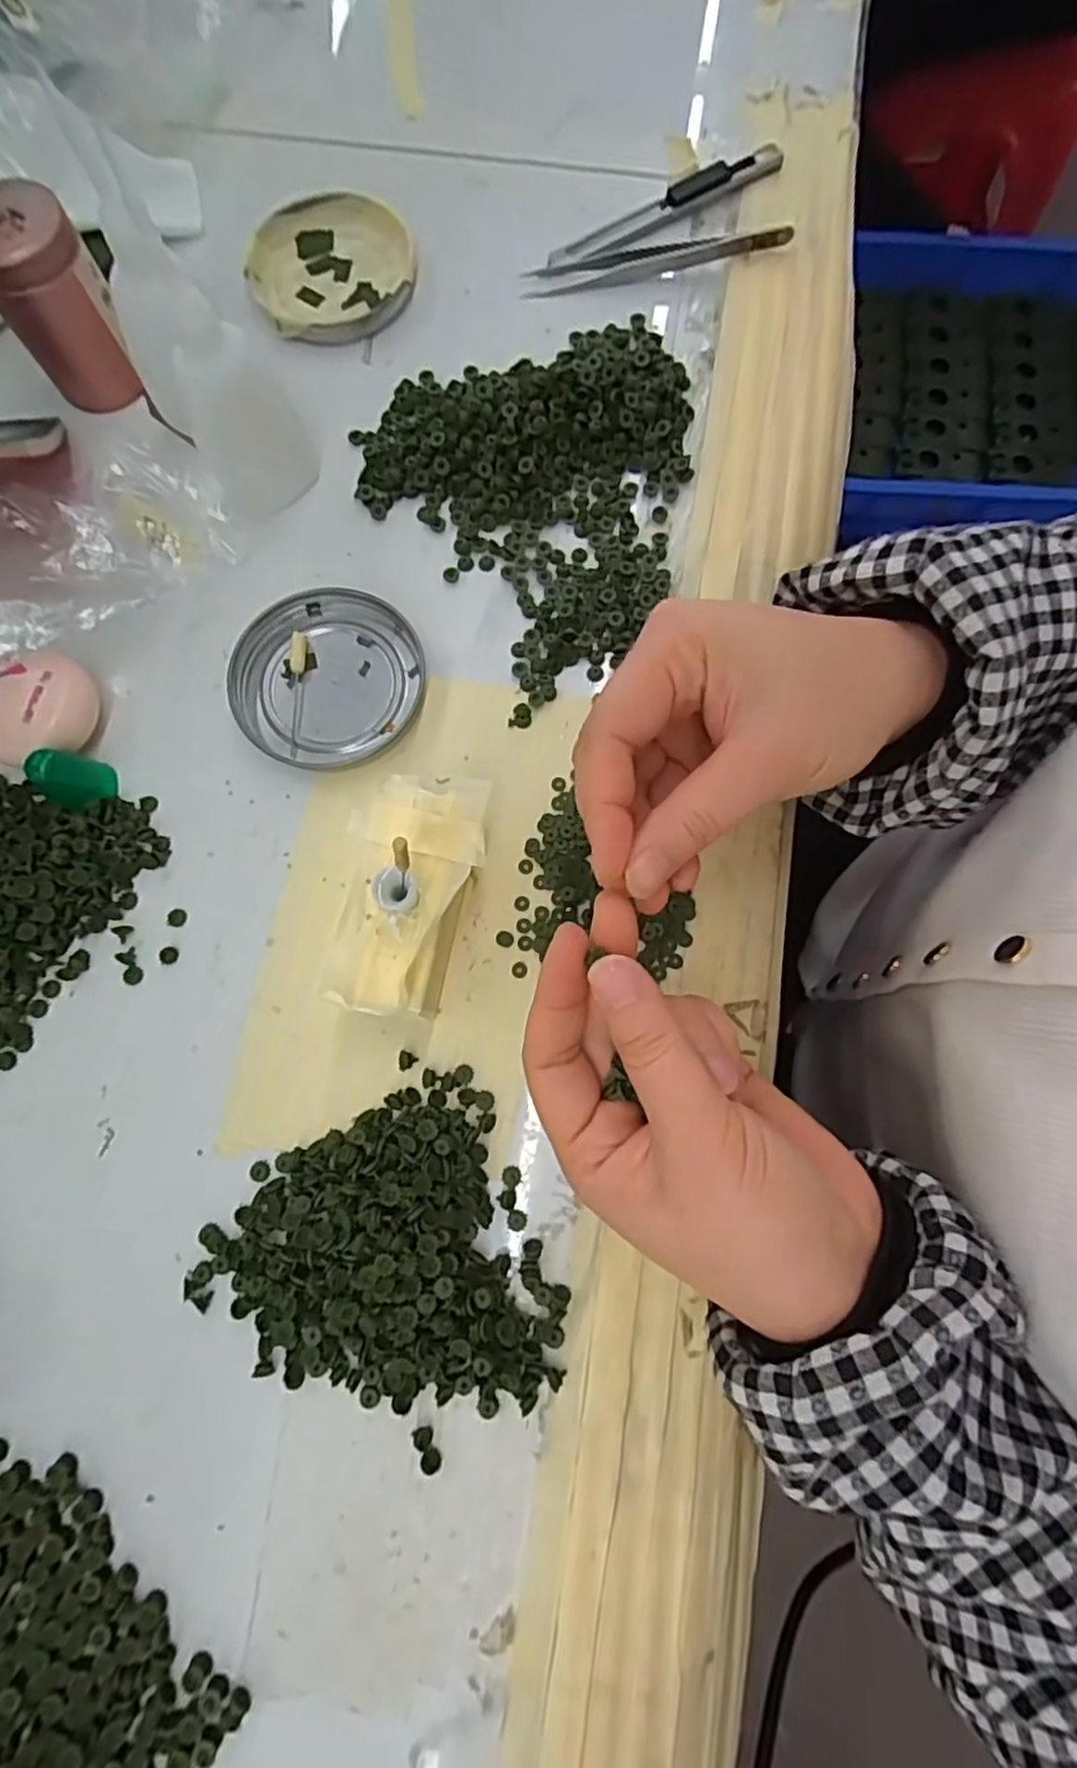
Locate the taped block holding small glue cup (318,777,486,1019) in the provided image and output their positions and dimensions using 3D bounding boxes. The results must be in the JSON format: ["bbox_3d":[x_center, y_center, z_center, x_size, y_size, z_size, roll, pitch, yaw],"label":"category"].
[{"bbox_3d":[-0.045,0.005,0.253,0.048,0.038,0.087,5,78,1],"label":"taped block holding small glue cup"}]

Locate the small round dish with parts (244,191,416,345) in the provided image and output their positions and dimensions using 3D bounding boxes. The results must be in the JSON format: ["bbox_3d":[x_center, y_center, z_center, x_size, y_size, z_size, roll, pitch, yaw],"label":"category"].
[{"bbox_3d":[-0.100,-0.299,0.332,0.077,0.008,0.081,0,78,0],"label":"small round dish with parts"}]

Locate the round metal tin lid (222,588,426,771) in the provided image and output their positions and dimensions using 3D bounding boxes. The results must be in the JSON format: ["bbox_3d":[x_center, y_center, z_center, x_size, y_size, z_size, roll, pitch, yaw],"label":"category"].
[{"bbox_3d":[-0.089,-0.086,0.288,0.077,0.008,0.076,0,78,0],"label":"round metal tin lid"}]

